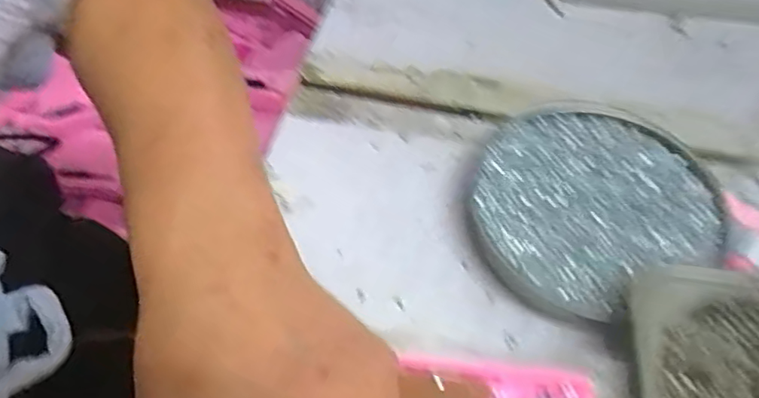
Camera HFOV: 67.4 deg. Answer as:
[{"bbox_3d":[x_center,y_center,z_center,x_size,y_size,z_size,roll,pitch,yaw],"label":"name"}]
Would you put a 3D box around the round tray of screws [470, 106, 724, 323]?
[{"bbox_3d":[0.116,0.001,0.323,0.132,0.023,0.124,0,55,-1],"label":"round tray of screws"}]

